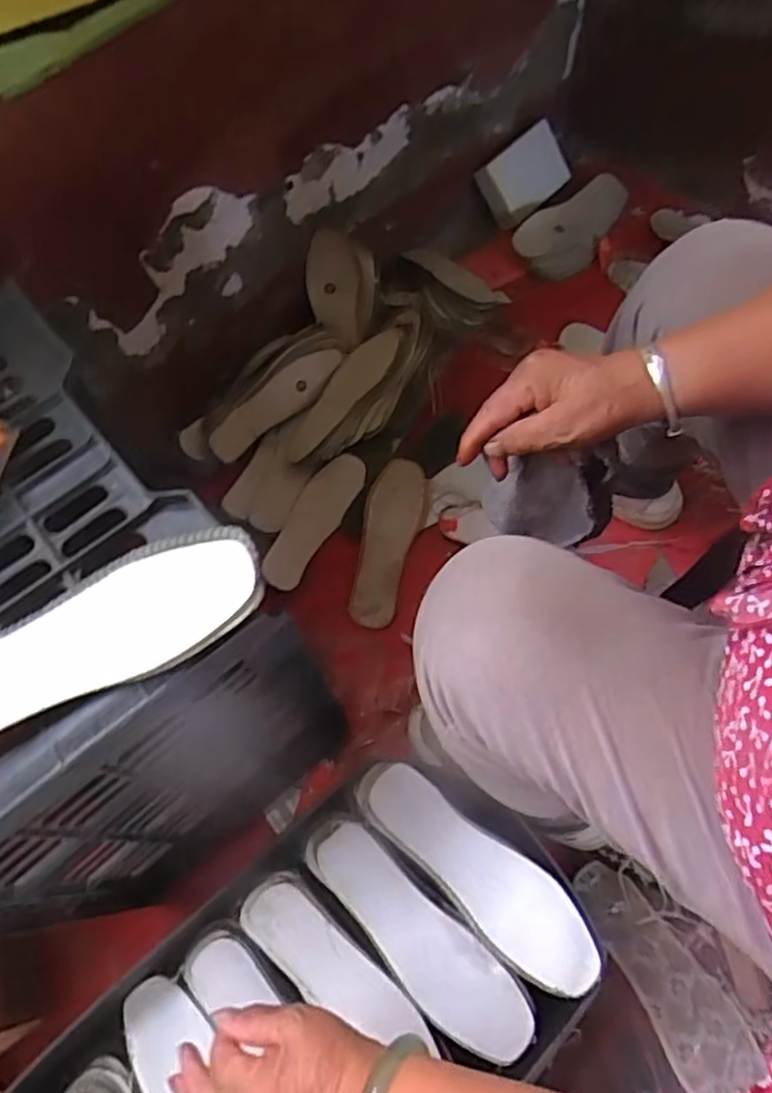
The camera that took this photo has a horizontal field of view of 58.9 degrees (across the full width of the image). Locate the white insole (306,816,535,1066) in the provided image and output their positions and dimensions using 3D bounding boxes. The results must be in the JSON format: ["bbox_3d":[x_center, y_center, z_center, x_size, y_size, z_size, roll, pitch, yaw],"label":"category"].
[{"bbox_3d":[0.021,0.327,0.576,0.227,0.018,0.069,38,73,18],"label":"white insole"}]

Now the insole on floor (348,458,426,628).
[{"bbox_3d":[0.001,-0.014,0.886,0.069,0.031,0.227,11,67,8],"label":"insole on floor"}]

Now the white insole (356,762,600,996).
[{"bbox_3d":[0.077,0.273,0.586,0.231,0.018,0.073,40,73,18],"label":"white insole"}]

